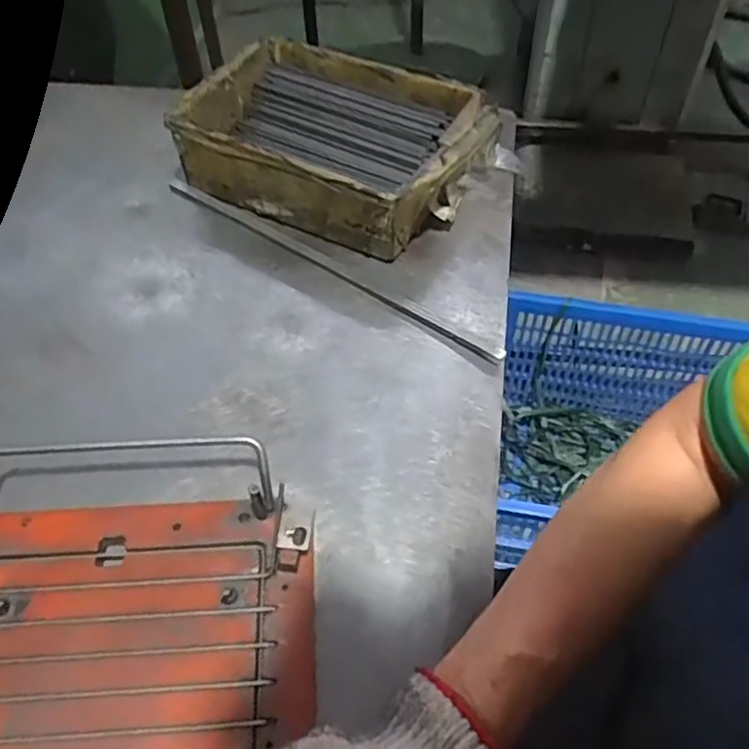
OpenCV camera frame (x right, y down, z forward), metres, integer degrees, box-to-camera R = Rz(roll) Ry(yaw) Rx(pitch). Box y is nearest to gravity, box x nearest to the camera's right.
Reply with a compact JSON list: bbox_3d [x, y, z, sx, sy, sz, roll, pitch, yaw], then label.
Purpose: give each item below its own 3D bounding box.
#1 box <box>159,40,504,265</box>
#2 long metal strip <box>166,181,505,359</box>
[{"bbox_3d":[-0.038,-0.218,0.636,0.265,0.077,0.186,24,56,17],"label":"box"},{"bbox_3d":[-0.050,-0.098,0.592,0.369,0.008,0.012,31,58,21],"label":"long metal strip"}]

